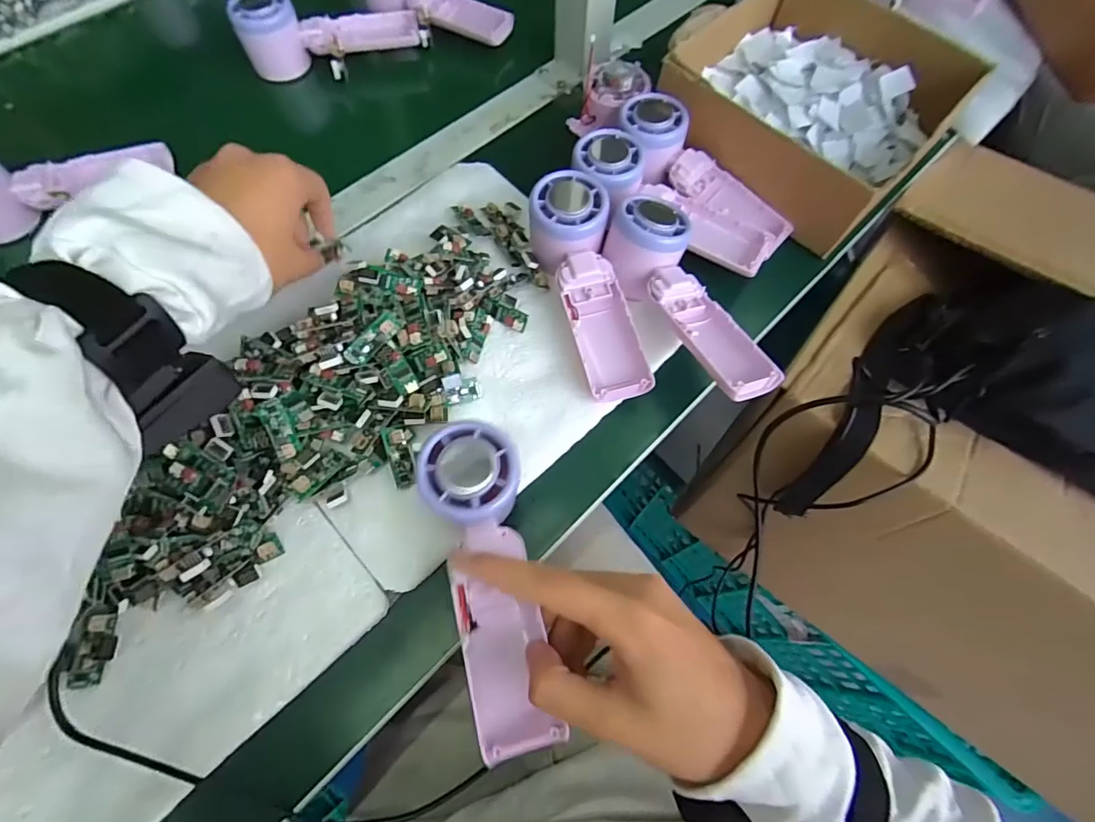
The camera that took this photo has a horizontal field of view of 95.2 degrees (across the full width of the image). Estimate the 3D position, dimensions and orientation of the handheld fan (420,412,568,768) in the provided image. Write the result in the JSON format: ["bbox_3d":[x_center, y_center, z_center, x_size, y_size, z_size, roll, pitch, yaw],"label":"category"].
[{"bbox_3d":[-0.031,0.088,0.266,0.049,0.025,0.164,-10,80,-4],"label":"handheld fan"}]

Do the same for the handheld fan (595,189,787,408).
[{"bbox_3d":[0.093,-0.076,0.343,0.063,0.041,0.161,-18,68,-9],"label":"handheld fan"}]

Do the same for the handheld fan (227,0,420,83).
[{"bbox_3d":[-0.204,-0.359,0.475,0.169,0.053,0.069,-15,68,-8],"label":"handheld fan"}]

